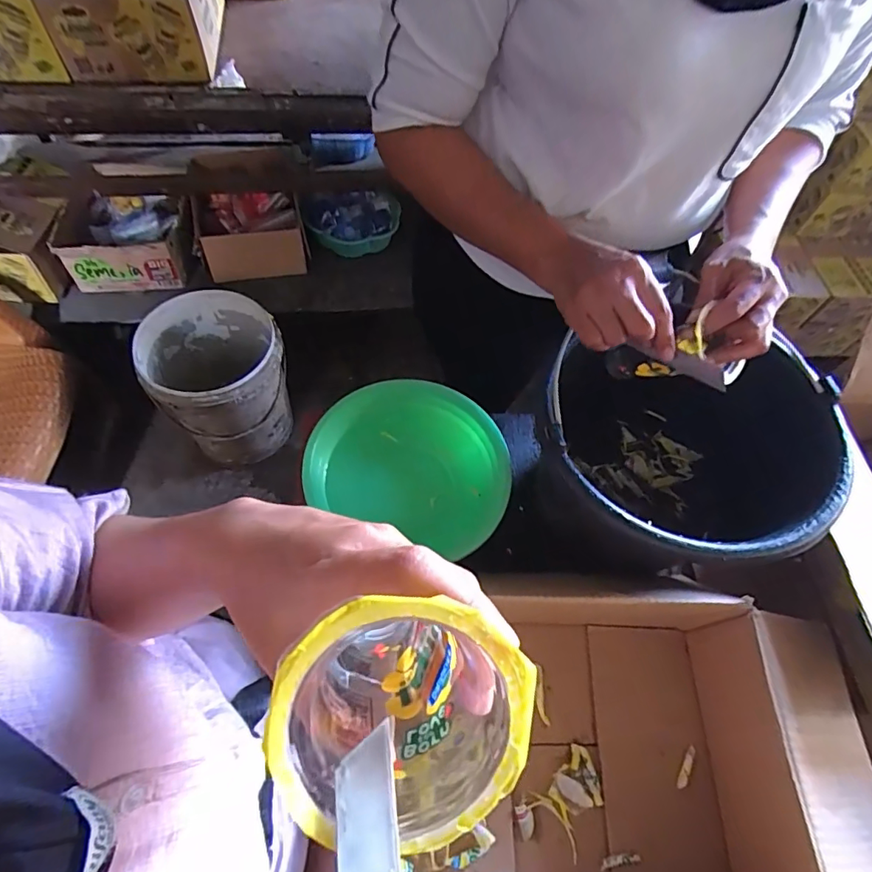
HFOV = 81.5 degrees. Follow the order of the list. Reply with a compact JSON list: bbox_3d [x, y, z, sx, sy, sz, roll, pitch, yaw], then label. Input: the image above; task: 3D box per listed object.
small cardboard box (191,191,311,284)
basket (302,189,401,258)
[{"bbox_3d":[-0.461,-0.506,1.269,0.244,0.128,0.201,-14,63,-12],"label":"small cardboard box"},{"bbox_3d":[-0.211,-0.566,1.322,0.249,0.126,0.122,-13,63,-11],"label":"basket"}]

